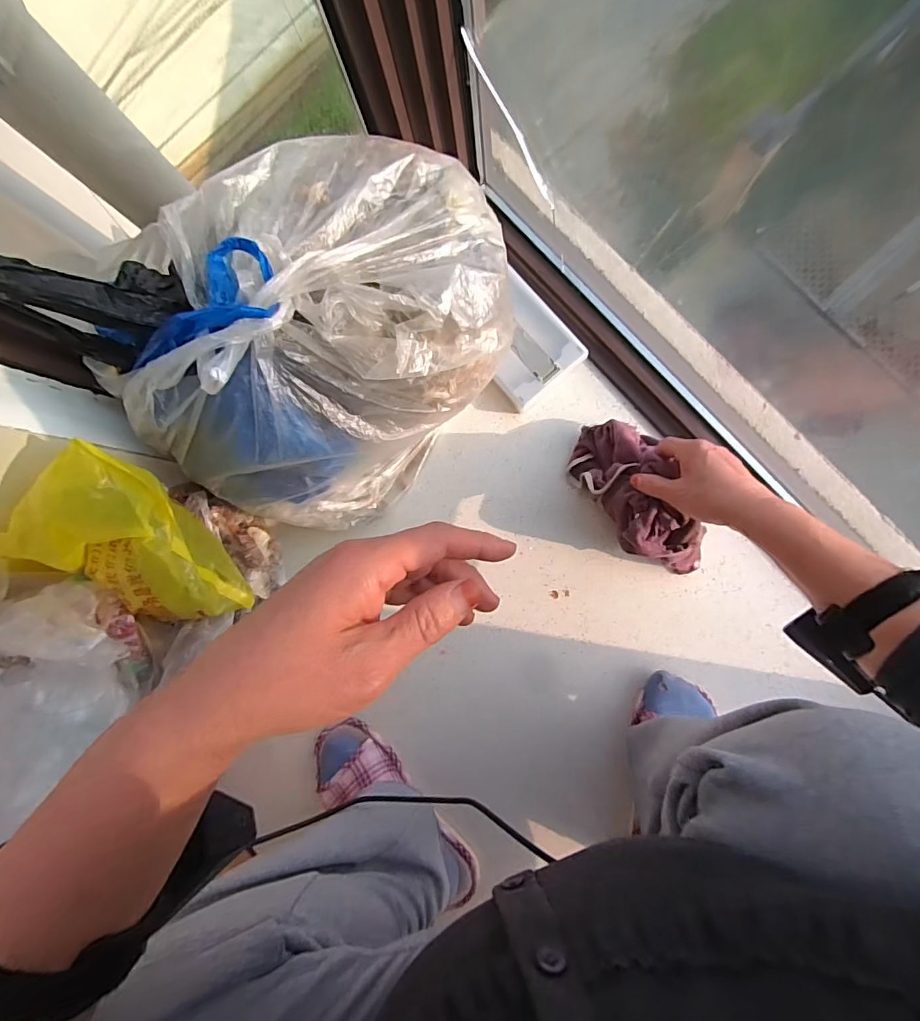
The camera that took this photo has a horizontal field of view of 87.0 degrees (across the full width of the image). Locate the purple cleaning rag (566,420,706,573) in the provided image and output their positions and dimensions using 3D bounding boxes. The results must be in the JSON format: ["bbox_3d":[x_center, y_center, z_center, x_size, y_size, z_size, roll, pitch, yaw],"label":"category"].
[{"bbox_3d":[0.201,-0.011,0.546,0.097,0.103,0.198,-24,86,5],"label":"purple cleaning rag"}]

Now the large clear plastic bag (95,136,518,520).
[{"bbox_3d":[-0.127,-0.167,0.482,0.371,0.232,0.260,-44,85,3],"label":"large clear plastic bag"}]

